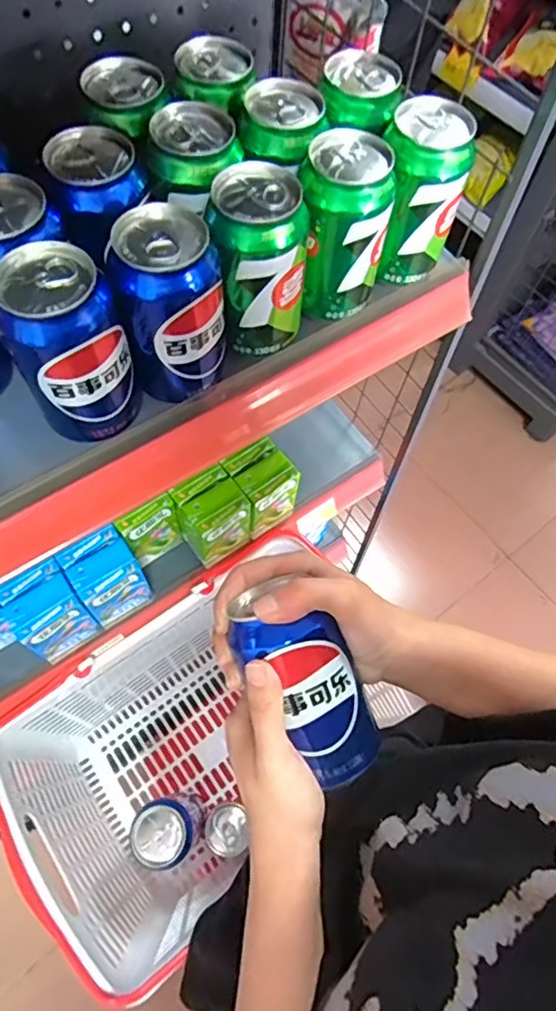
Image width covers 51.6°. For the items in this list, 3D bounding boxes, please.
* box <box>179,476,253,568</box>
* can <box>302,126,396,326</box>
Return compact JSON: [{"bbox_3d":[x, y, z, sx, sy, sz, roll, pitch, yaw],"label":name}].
[{"bbox_3d":[-0.070,0.023,0.657,0.070,0.107,0.046,-27,68,-16],"label":"box"},{"bbox_3d":[0.046,-0.190,0.399,0.056,0.107,0.061,1,63,-3],"label":"can"}]

